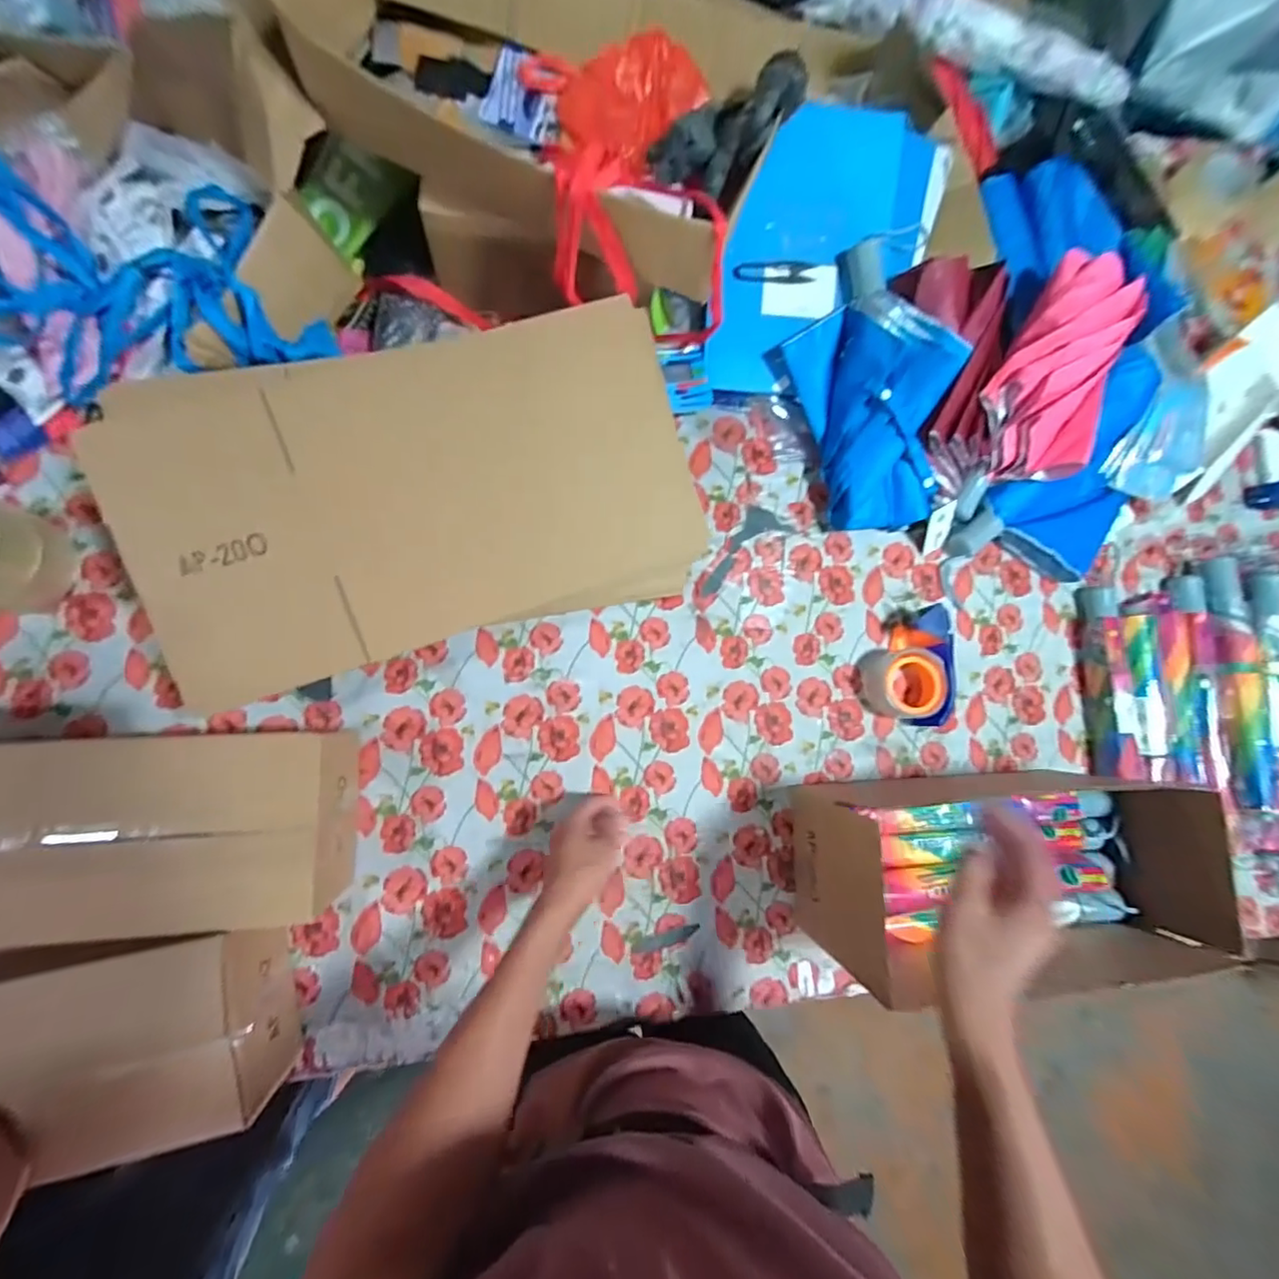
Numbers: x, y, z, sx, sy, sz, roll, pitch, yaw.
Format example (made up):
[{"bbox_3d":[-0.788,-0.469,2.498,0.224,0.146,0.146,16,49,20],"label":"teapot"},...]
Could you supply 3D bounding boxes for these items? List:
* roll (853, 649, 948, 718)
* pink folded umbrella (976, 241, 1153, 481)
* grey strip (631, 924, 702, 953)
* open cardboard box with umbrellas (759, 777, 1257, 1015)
[{"bbox_3d":[0.325,0.055,0.699,0.083,0.052,0.084,1,83,-7],"label":"roll"},{"bbox_3d":[0.517,-0.328,0.698,0.147,0.084,0.247,31,80,-3],"label":"pink folded umbrella"},{"bbox_3d":[0.030,0.345,0.649,0.080,0.004,0.017,-10,84,-9],"label":"grey strip"},{"bbox_3d":[0.379,0.242,0.605,0.377,0.188,0.152,-1,89,-4],"label":"open cardboard box with umbrellas"}]

